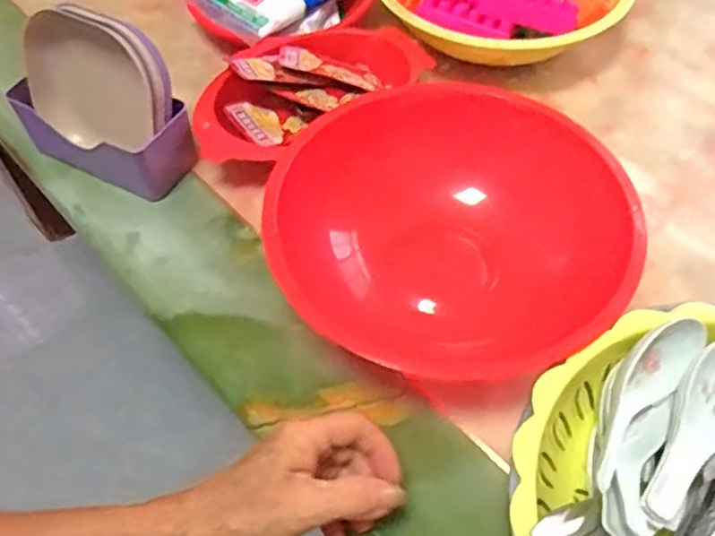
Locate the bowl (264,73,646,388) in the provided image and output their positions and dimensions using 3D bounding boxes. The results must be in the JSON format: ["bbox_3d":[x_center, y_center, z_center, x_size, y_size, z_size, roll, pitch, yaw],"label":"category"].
[{"bbox_3d":[0.055,-0.028,0.465,0.193,0.103,0.218,-17,56,-11],"label":"bowl"}]

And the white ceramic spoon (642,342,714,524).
[{"bbox_3d":[0.191,0.085,0.360,0.121,0.030,0.044,-36,62,-23],"label":"white ceramic spoon"}]

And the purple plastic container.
[{"bbox_3d":[-0.213,-0.133,0.530,0.160,0.126,0.065,19,57,14],"label":"purple plastic container"}]

